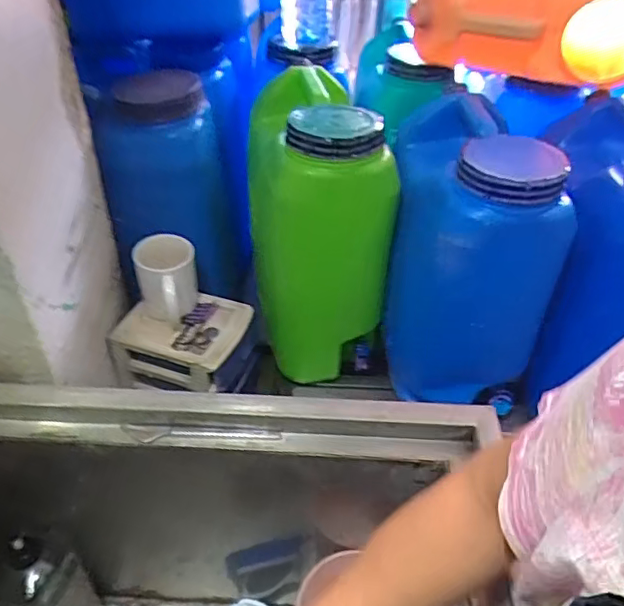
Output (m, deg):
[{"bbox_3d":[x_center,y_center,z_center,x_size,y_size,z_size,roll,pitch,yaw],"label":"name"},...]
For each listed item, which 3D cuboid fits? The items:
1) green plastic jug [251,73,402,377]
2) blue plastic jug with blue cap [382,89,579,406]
[{"bbox_3d":[0.001,-0.115,0.861,0.151,0.379,0.239,-7,41,-11],"label":"green plastic jug"},{"bbox_3d":[0.208,-0.040,0.766,0.188,0.331,0.157,-4,41,-8],"label":"blue plastic jug with blue cap"}]

